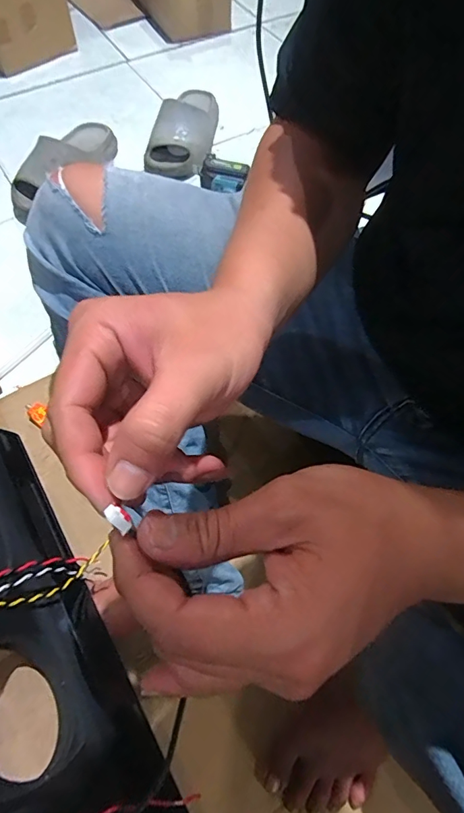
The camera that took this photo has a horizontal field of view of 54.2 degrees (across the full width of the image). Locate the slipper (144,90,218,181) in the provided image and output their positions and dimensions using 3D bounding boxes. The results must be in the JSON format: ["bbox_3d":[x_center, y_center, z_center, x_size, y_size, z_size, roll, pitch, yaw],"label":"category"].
[{"bbox_3d":[-0.101,-0.594,0.964,0.121,0.079,0.277,9,62,4],"label":"slipper"}]

